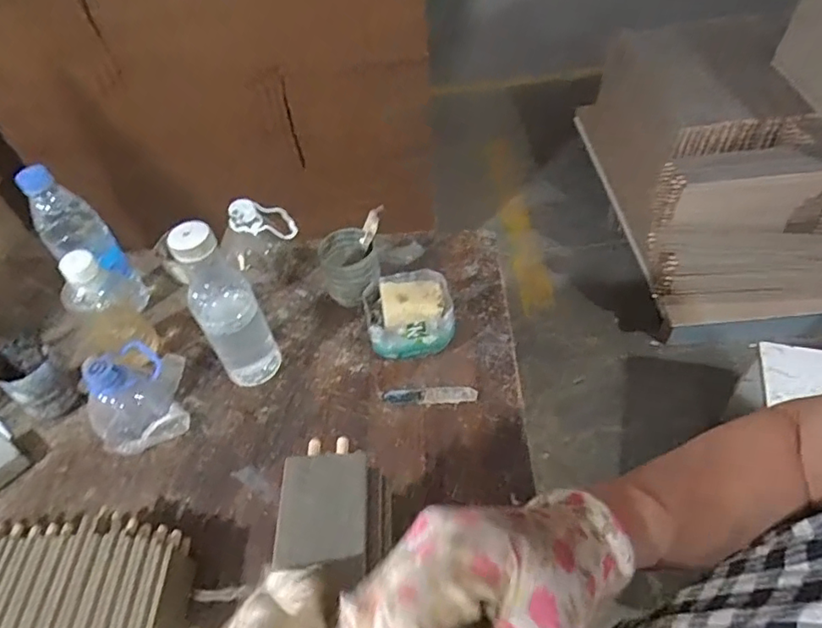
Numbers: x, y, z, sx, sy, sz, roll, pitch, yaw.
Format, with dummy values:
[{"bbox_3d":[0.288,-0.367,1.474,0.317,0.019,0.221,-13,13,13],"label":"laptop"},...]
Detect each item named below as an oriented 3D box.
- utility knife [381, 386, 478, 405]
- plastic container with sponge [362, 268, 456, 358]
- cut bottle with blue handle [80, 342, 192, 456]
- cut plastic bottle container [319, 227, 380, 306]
[{"bbox_3d":[0.021,0.089,0.613,0.103,0.008,0.019,1,50,7],"label":"utility knife"},{"bbox_3d":[-0.003,0.001,0.646,0.098,0.079,0.087,-10,49,-3],"label":"plastic container with sponge"},{"bbox_3d":[-0.308,0.087,0.606,0.103,0.086,0.109,-20,51,-11],"label":"cut bottle with blue handle"},{"bbox_3d":[-0.079,-0.057,0.712,0.071,0.079,0.085,-16,50,-7],"label":"cut plastic bottle container"}]

